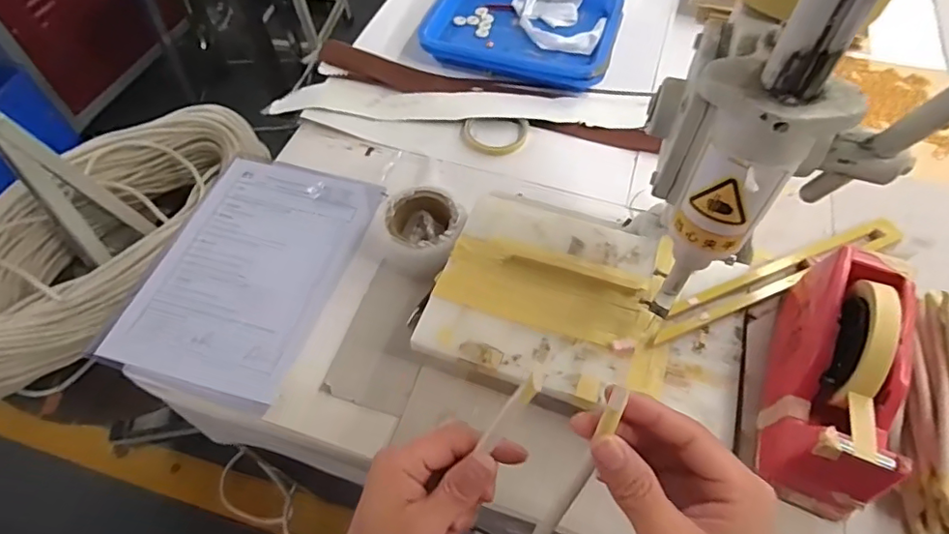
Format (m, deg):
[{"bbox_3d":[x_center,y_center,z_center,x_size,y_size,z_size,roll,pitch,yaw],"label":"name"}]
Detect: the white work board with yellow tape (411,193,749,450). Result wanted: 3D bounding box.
[{"bbox_3d":[0.114,0.037,0.539,0.299,0.016,0.202,17,62,11],"label":"white work board with yellow tape"}]

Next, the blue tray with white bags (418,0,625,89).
[{"bbox_3d":[0.077,-0.384,0.844,0.285,0.046,0.201,15,59,10],"label":"blue tray with white bags"}]

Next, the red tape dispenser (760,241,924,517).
[{"bbox_3d":[0.300,0.083,0.438,0.078,0.113,0.207,23,60,14],"label":"red tape dispenser"}]

